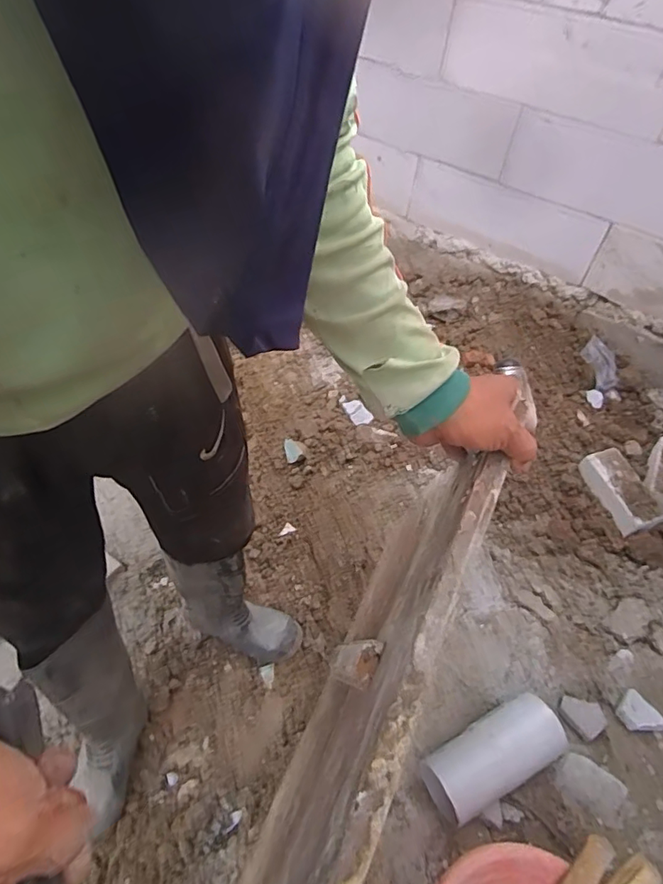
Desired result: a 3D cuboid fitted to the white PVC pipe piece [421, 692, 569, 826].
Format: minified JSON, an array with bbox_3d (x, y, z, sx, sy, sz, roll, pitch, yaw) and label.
[{"bbox_3d":[0.225,0.459,0.761,0.206,0.102,0.089,-20,54,-23],"label":"white PVC pipe piece"}]

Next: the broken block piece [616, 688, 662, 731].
[{"bbox_3d":[0.502,0.448,0.858,0.054,0.026,0.068,-27,57,-27],"label":"broken block piece"}]

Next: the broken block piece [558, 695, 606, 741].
[{"bbox_3d":[0.410,0.445,0.861,0.071,0.014,0.062,38,55,24],"label":"broken block piece"}]

